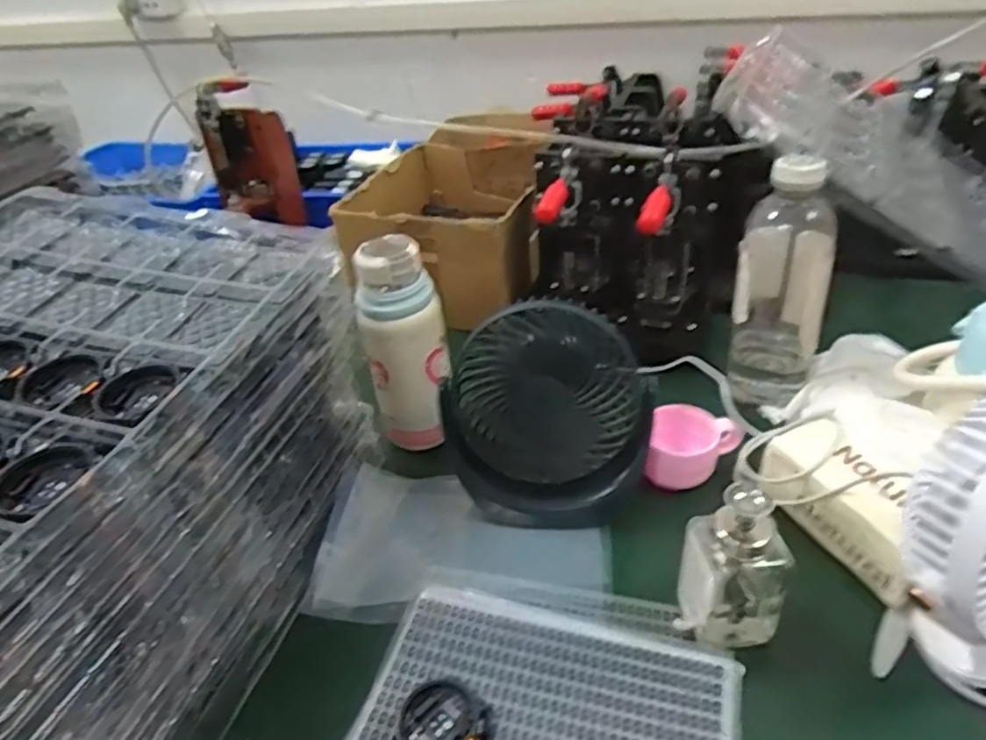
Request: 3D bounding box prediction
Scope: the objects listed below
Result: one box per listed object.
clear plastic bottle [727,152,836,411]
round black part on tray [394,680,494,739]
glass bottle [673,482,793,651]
[{"bbox_3d":[0.267,-0.080,0.638,0.078,0.231,0.082,7,36,17],"label":"clear plastic bottle"},{"bbox_3d":[-0.030,0.219,0.412,0.051,0.030,0.047,-4,35,2],"label":"round black part on tray"},{"bbox_3d":[0.157,0.129,0.444,0.066,0.115,0.046,8,37,18],"label":"glass bottle"}]

